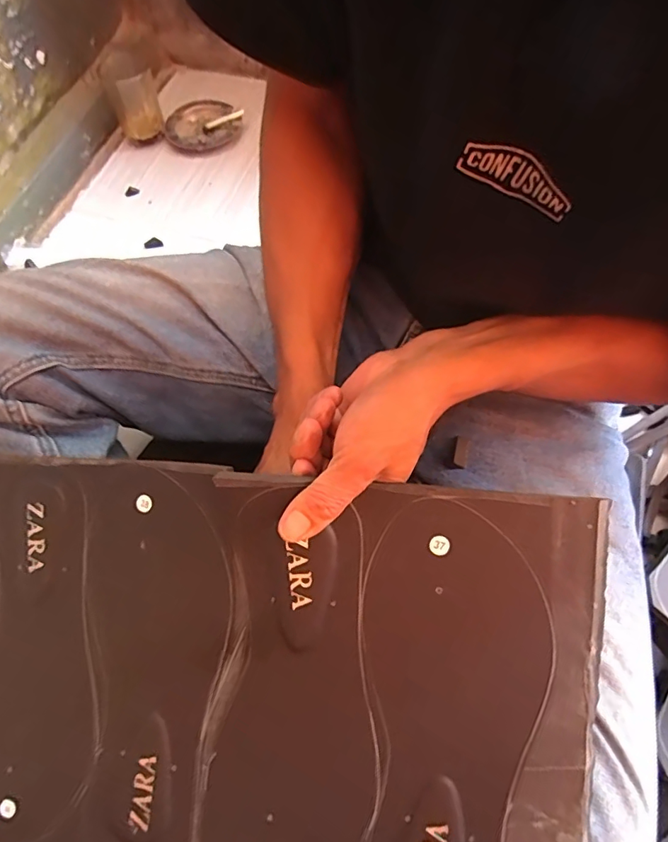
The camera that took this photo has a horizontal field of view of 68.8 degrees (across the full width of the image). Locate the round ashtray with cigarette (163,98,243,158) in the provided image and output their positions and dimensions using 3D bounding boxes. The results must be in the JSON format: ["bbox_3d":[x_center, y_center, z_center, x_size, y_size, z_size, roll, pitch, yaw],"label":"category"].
[{"bbox_3d":[-0.203,-0.454,0.756,0.110,0.018,0.117,-1,64,1],"label":"round ashtray with cigarette"}]

